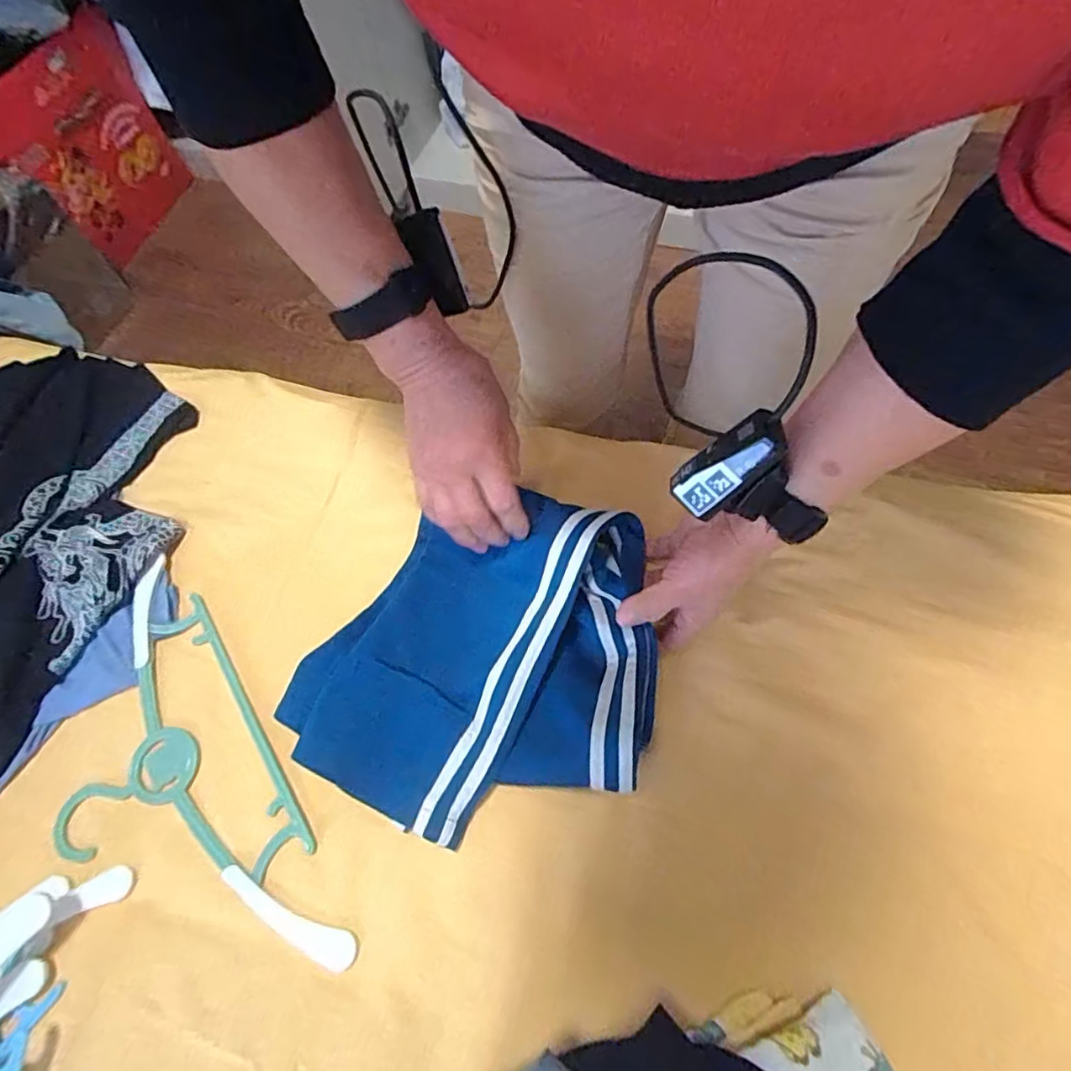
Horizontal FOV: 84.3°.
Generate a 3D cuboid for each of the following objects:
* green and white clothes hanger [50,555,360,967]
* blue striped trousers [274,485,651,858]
[{"bbox_3d":[-0.278,0.181,0.440,0.158,0.012,0.349,-32,63,-14],"label":"green and white clothes hanger"},{"bbox_3d":[-0.033,0.080,0.445,0.271,0.058,0.271,-4,62,8],"label":"blue striped trousers"}]

